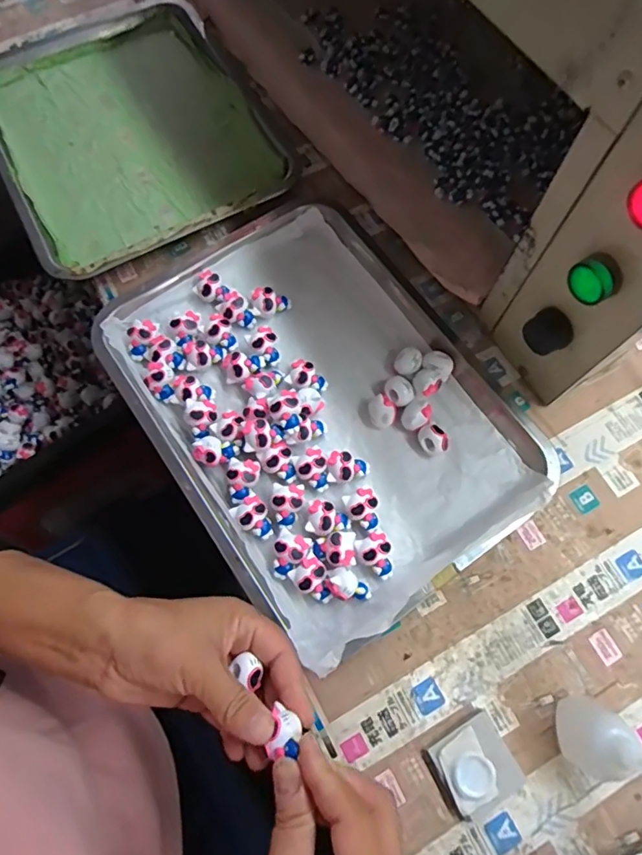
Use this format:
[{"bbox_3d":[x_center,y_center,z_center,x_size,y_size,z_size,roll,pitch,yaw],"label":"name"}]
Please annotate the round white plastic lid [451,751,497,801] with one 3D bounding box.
[{"bbox_3d":[0.104,0.237,0.352,0.029,0.007,0.027,0,71,-1],"label":"round white plastic lid"}]

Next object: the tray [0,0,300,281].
[{"bbox_3d":[-0.204,-0.315,0.537,0.264,0.034,0.331,-29,74,-10],"label":"tray"}]

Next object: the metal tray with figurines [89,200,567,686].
[{"bbox_3d":[0.001,-0.027,0.435,0.266,0.034,0.347,-34,74,-11],"label":"metal tray with figurines"}]

